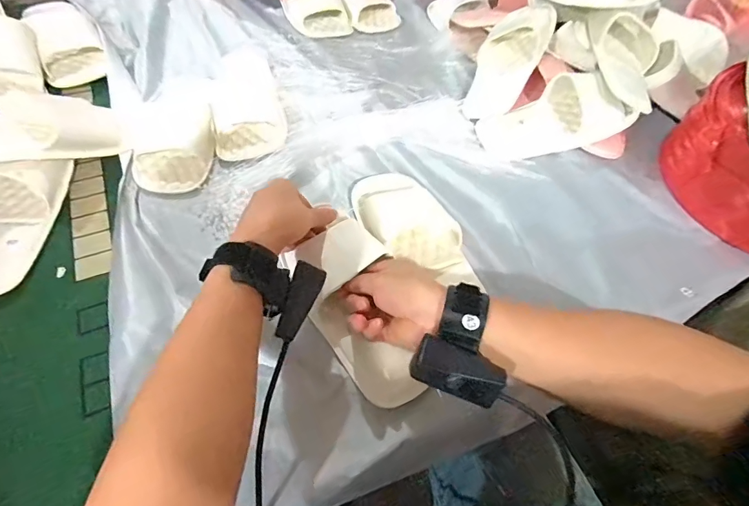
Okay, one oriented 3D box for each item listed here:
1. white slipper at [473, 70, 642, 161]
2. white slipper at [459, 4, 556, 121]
[{"bbox_3d":[0.269,-0.210,0.598,0.229,0.068,0.100,-17,59,1],"label":"white slipper"},{"bbox_3d":[0.215,-0.317,0.639,0.099,0.066,0.239,25,80,11],"label":"white slipper"}]

